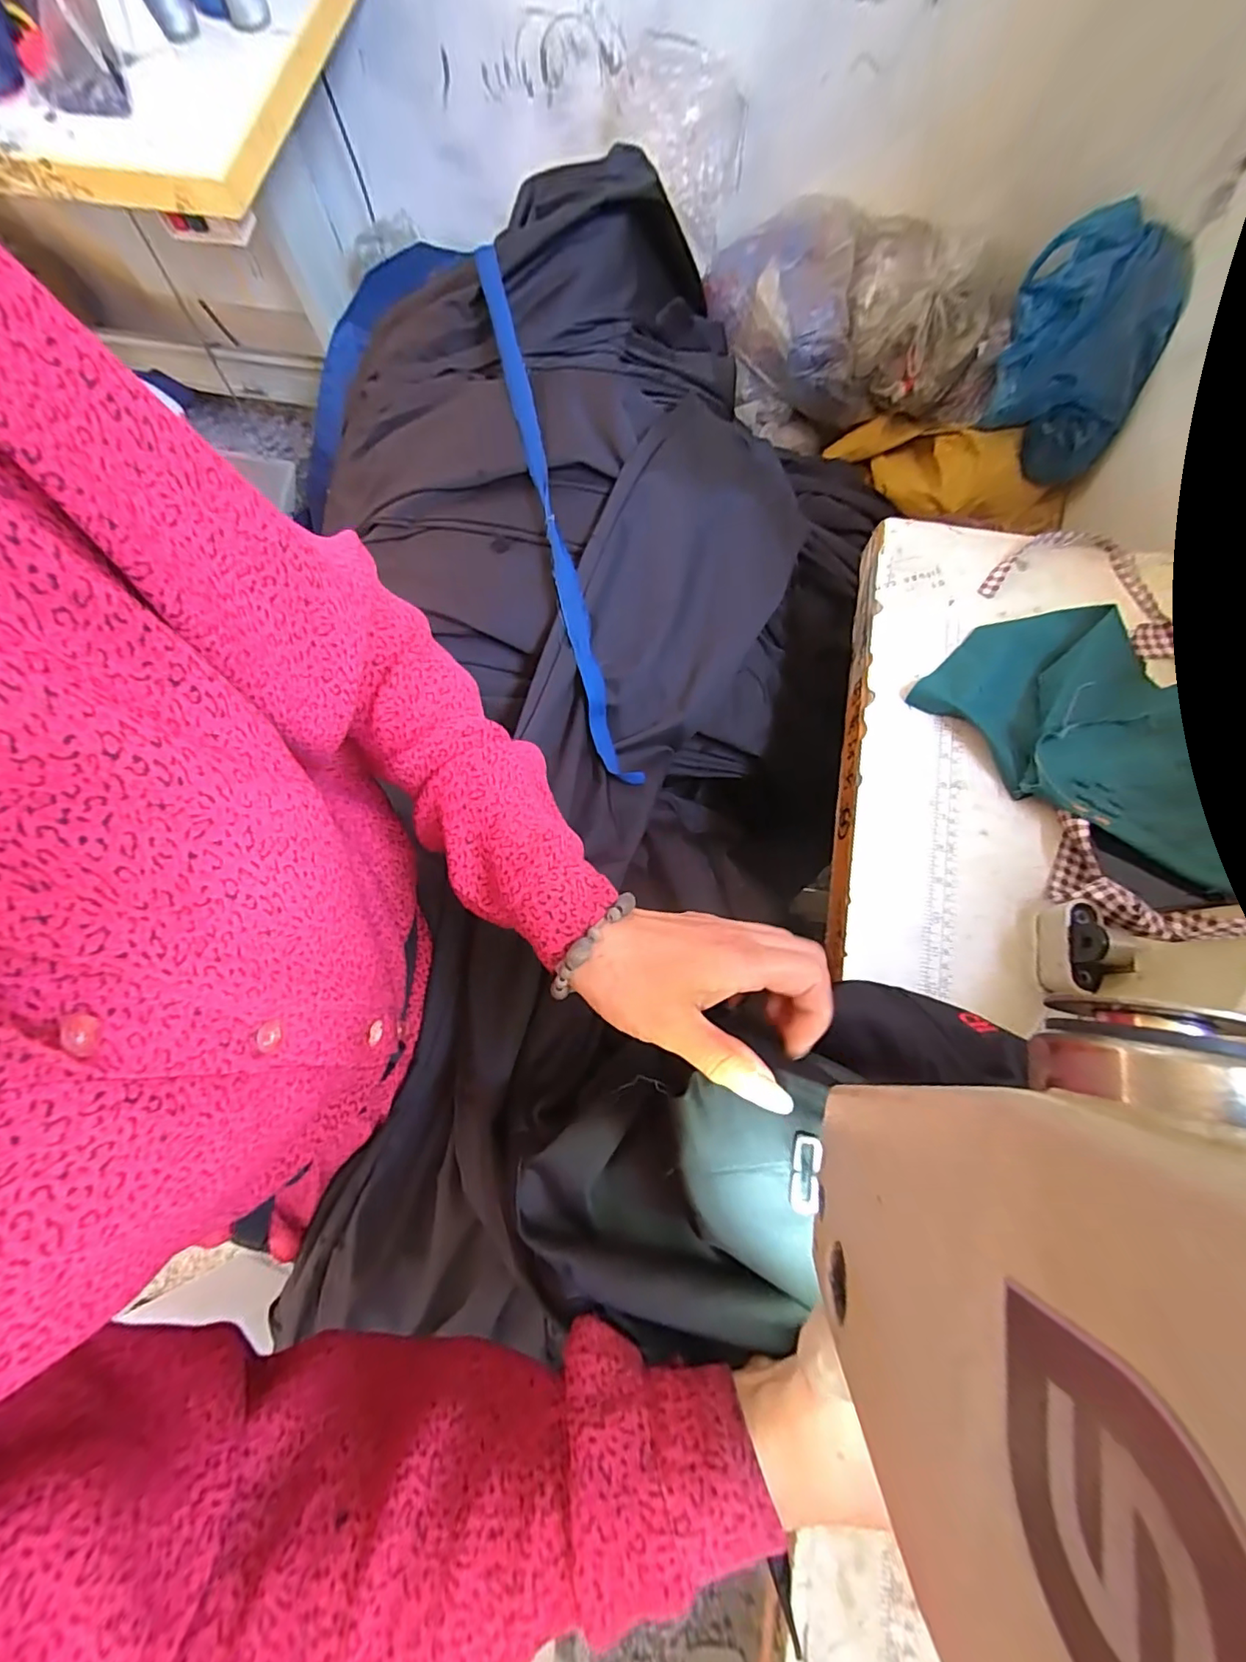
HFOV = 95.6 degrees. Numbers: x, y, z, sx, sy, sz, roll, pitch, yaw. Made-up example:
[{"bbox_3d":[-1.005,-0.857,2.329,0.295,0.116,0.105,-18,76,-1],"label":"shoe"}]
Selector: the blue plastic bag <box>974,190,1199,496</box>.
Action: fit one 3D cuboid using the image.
[{"bbox_3d":[0.766,-0.803,0.963,0.241,0.240,0.213,17,76,6],"label":"blue plastic bag"}]

